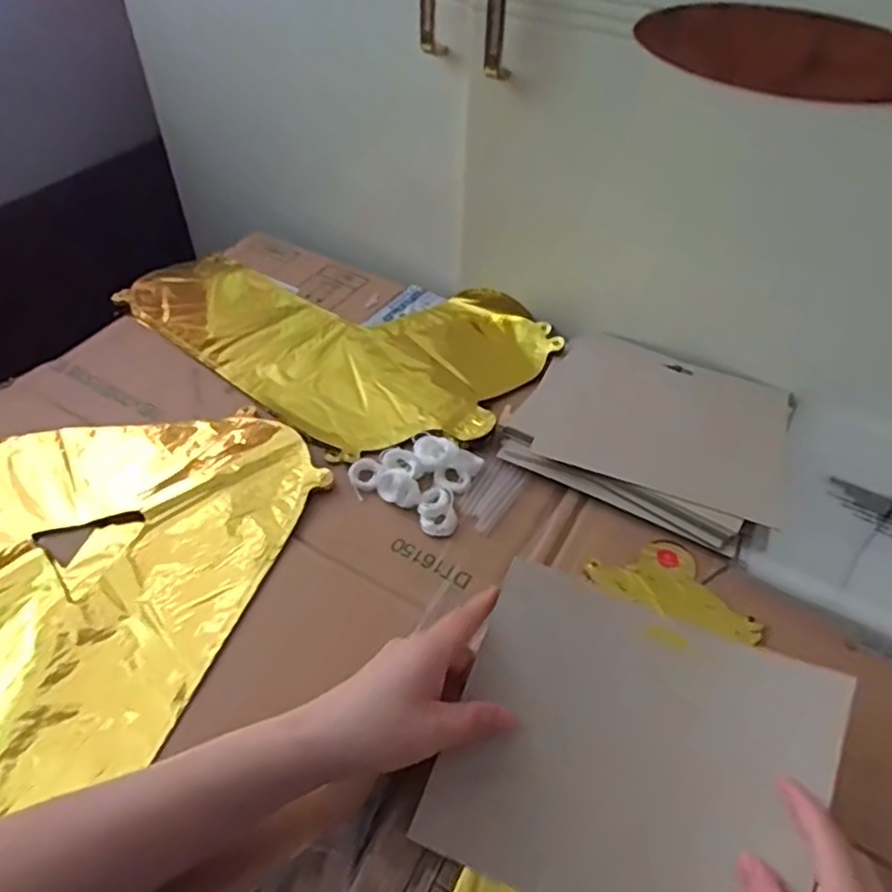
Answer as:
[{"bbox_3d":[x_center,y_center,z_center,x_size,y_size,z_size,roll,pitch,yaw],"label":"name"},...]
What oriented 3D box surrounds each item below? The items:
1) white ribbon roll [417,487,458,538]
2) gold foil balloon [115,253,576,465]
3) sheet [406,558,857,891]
[{"bbox_3d":[-0.006,0.049,0.511,0.028,0.011,0.038,-5,47,-8],"label":"white ribbon roll"},{"bbox_3d":[-0.109,-0.122,0.666,0.389,0.013,0.250,29,52,22],"label":"gold foil balloon"},{"bbox_3d":[0.099,0.173,0.373,0.186,0.023,0.164,19,76,12],"label":"sheet"}]

